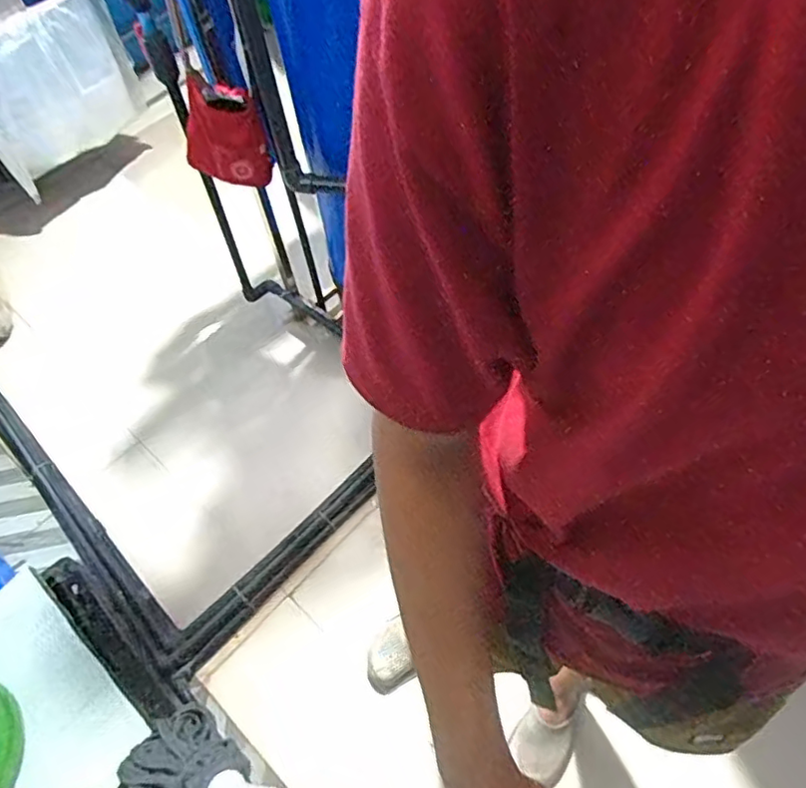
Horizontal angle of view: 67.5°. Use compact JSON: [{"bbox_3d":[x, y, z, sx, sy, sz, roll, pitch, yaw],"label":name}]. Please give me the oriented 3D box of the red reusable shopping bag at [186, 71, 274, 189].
[{"bbox_3d":[-0.354,-0.507,1.204,0.152,0.210,0.062,-26,58,-14],"label":"red reusable shopping bag"}]

